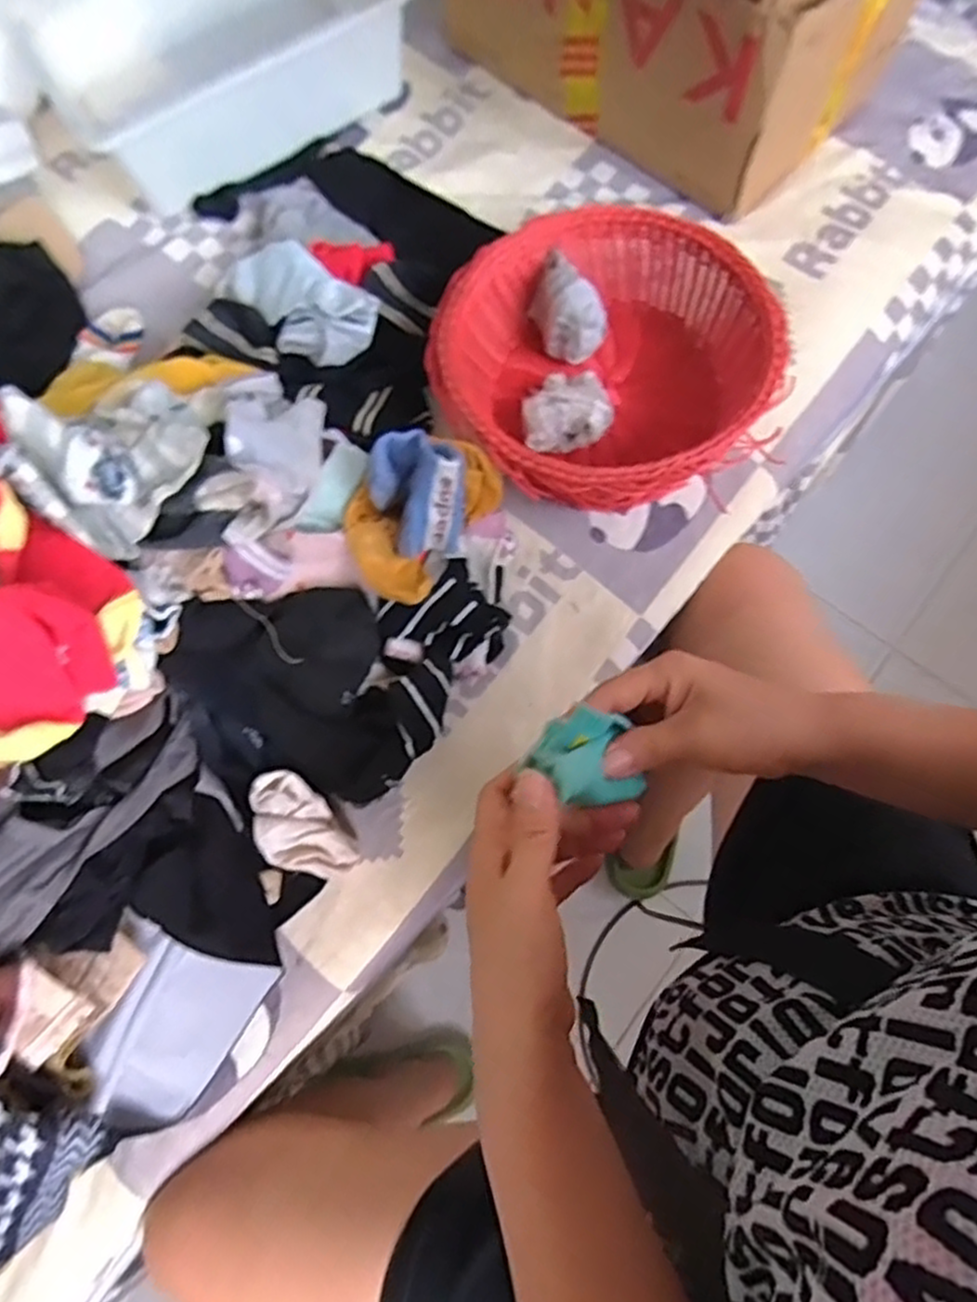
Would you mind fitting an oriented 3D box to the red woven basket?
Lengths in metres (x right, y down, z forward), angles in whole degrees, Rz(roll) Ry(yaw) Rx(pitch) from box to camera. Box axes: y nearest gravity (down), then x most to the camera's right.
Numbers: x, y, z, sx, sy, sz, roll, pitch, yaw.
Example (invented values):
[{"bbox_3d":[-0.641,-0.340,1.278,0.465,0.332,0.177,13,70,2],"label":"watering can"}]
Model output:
[{"bbox_3d":[0.097,-0.250,0.644,0.276,0.101,0.274,-1,73,2],"label":"red woven basket"}]

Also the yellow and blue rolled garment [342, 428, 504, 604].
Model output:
[{"bbox_3d":[-0.057,-0.107,0.551,0.091,0.079,0.134,30,76,10],"label":"yellow and blue rolled garment"}]

